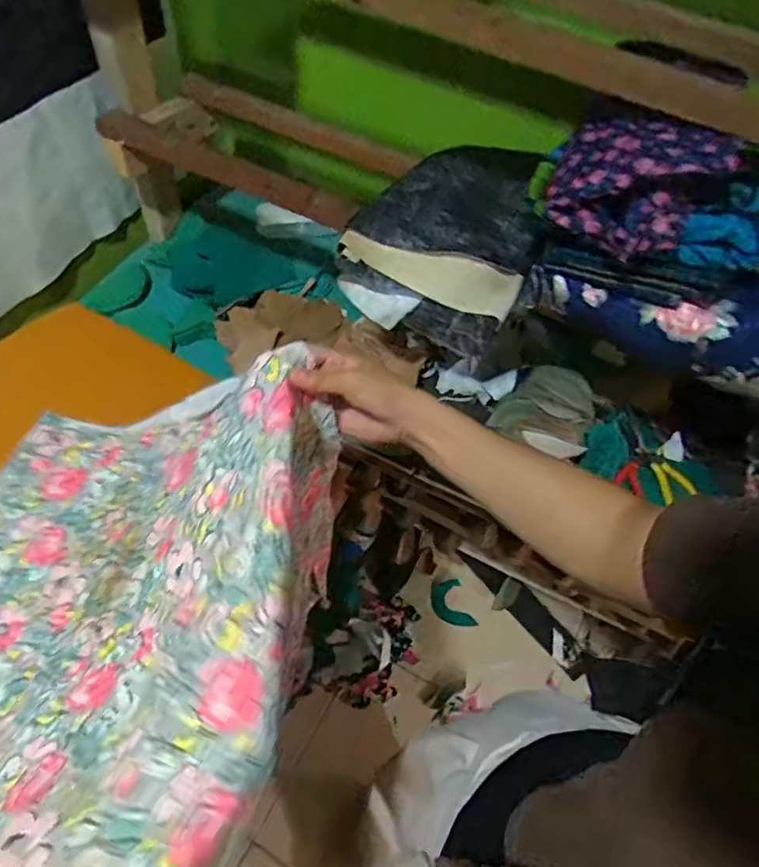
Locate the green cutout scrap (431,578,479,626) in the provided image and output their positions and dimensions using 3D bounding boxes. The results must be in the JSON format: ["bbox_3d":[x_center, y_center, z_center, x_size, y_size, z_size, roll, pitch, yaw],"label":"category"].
[{"bbox_3d":[0.159,0.383,1.321,0.076,0.016,0.110,-21,74,-15],"label":"green cutout scrap"}]

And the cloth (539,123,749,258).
[{"bbox_3d":[0.221,-0.222,0.530,0.141,0.093,0.074,29,55,19],"label":"cloth"}]

